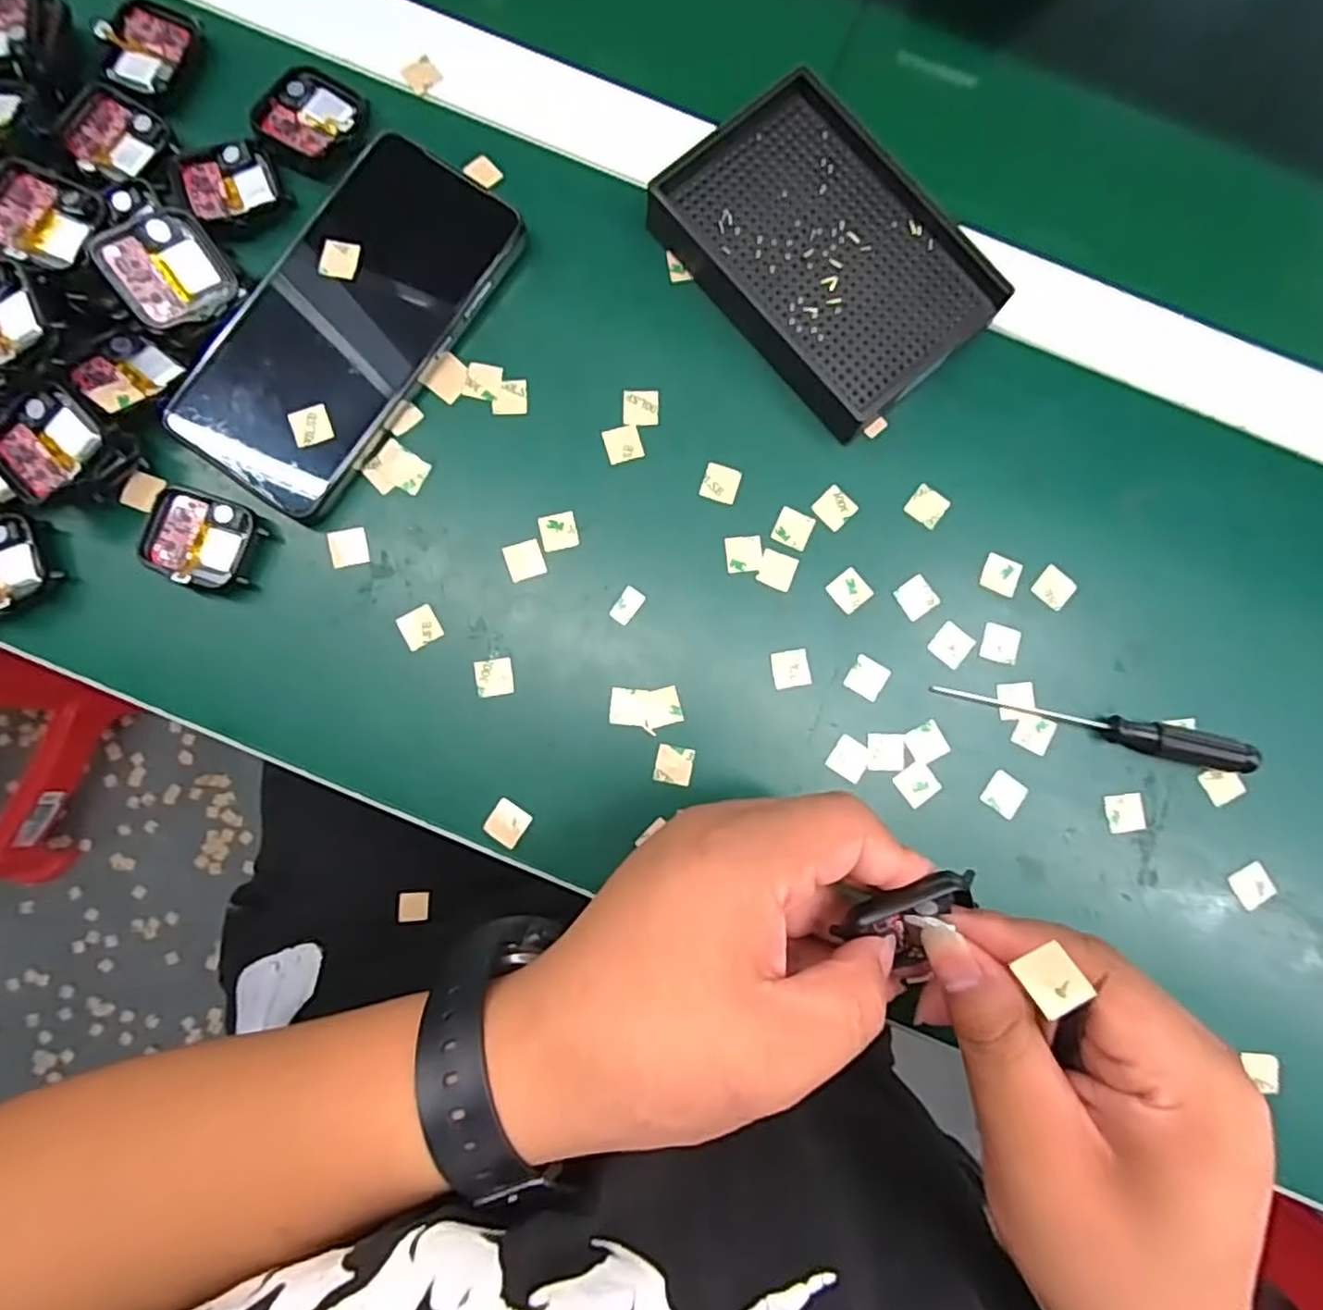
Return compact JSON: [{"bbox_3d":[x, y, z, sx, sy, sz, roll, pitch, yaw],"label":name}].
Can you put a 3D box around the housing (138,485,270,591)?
[{"bbox_3d":[-0.193,-0.048,0.293,0.046,0.008,0.038,18,83,0],"label":"housing"}]

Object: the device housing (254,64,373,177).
[{"bbox_3d":[-0.155,-0.238,0.309,0.042,0.008,0.046,24,83,0],"label":"device housing"}]

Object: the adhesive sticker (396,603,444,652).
[{"bbox_3d":[-0.103,-0.012,0.297,0.016,0.004,0.016,-30,88,-14],"label":"adhesive sticker"}]

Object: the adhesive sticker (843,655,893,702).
[{"bbox_3d":[0.089,0.009,0.297,0.016,0.004,0.016,33,83,2],"label":"adhesive sticker"}]

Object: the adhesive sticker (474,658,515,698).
[{"bbox_3d":[-0.071,0.010,0.296,0.016,0.004,0.016,-5,83,-8],"label":"adhesive sticker"}]

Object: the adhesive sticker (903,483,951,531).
[{"bbox_3d":[0.117,-0.066,0.307,0.016,0.004,0.017,35,86,4],"label":"adhesive sticker"}]

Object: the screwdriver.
[{"bbox_3d":[0.181,0.030,0.292,0.129,0.017,0.014,12,83,-1],"label":"screwdriver"}]

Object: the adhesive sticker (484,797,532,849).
[{"bbox_3d":[-0.064,0.070,0.288,0.016,0.004,0.016,33,83,2],"label":"adhesive sticker"}]

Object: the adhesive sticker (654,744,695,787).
[{"bbox_3d":[0.005,0.047,0.294,0.015,0.004,0.015,11,82,-3],"label":"adhesive sticker"}]

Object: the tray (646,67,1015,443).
[{"bbox_3d":[0.070,-0.174,0.306,0.092,0.026,0.137,-42,87,-7],"label":"tray"}]

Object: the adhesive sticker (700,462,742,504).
[{"bbox_3d":[0.026,-0.075,0.306,0.016,0.004,0.016,15,84,0],"label":"adhesive sticker"}]

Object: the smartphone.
[{"bbox_3d":[-0.135,-0.142,0.300,0.079,0.016,0.160,34,83,2],"label":"smartphone"}]

